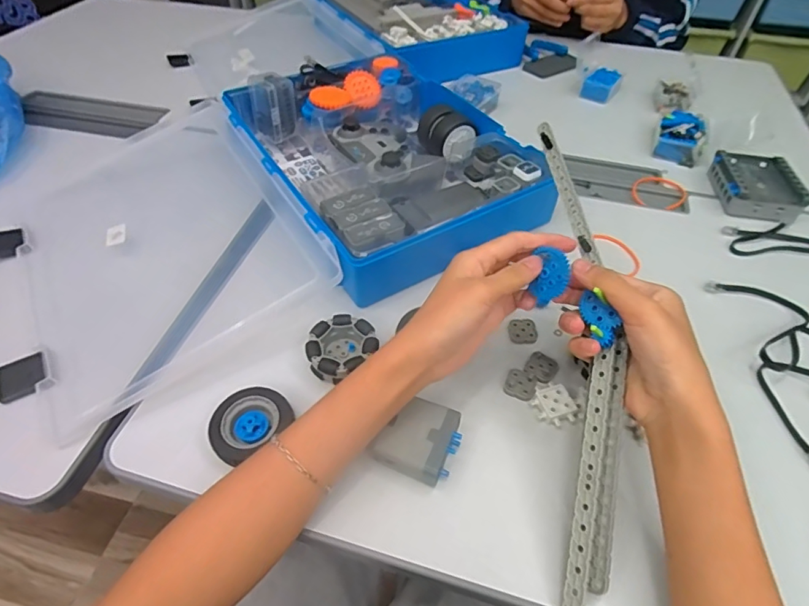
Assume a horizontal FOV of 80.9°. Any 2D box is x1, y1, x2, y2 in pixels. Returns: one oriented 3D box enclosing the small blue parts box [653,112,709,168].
[{"bbox_3d":[0.376,-0.226,0.647,0.061,0.033,0.082,20,51,16],"label":"small blue parts box"}]

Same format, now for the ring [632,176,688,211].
[{"bbox_3d":[0.318,-0.140,0.593,0.062,0.009,0.063,1,49,-1],"label":"ring"}]

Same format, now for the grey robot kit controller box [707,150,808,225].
[{"bbox_3d":[0.424,-0.140,0.571,0.079,0.033,0.114,10,49,7],"label":"grey robot kit controller box"}]

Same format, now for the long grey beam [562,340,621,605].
[{"bbox_3d":[0.123,0.120,0.315,0.016,0.008,0.189,12,75,9],"label":"long grey beam"}]

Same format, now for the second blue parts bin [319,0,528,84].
[{"bbox_3d":[0.011,-0.514,0.867,0.266,0.058,0.361,-22,53,-19],"label":"second blue parts bin"}]

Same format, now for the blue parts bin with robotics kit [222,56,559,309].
[{"bbox_3d":[-0.034,-0.176,0.567,0.268,0.070,0.352,-23,53,-20],"label":"blue parts bin with robotics kit"}]

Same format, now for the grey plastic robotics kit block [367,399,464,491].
[{"bbox_3d":[0.009,0.105,0.364,0.053,0.023,0.057,20,51,15],"label":"grey plastic robotics kit block"}]

